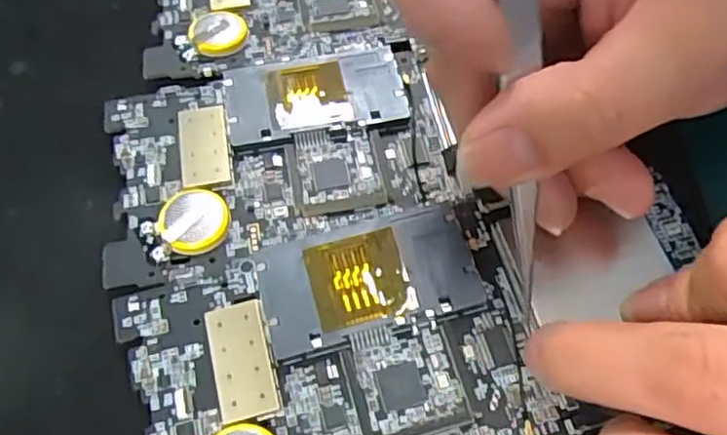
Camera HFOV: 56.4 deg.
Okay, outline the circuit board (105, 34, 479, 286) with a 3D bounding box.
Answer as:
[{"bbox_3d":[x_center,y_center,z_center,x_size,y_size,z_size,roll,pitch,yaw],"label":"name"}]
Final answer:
[{"bbox_3d":[-0.028,-0.023,0.211,0.105,0.007,0.067,-18,55,-5],"label":"circuit board"}]

